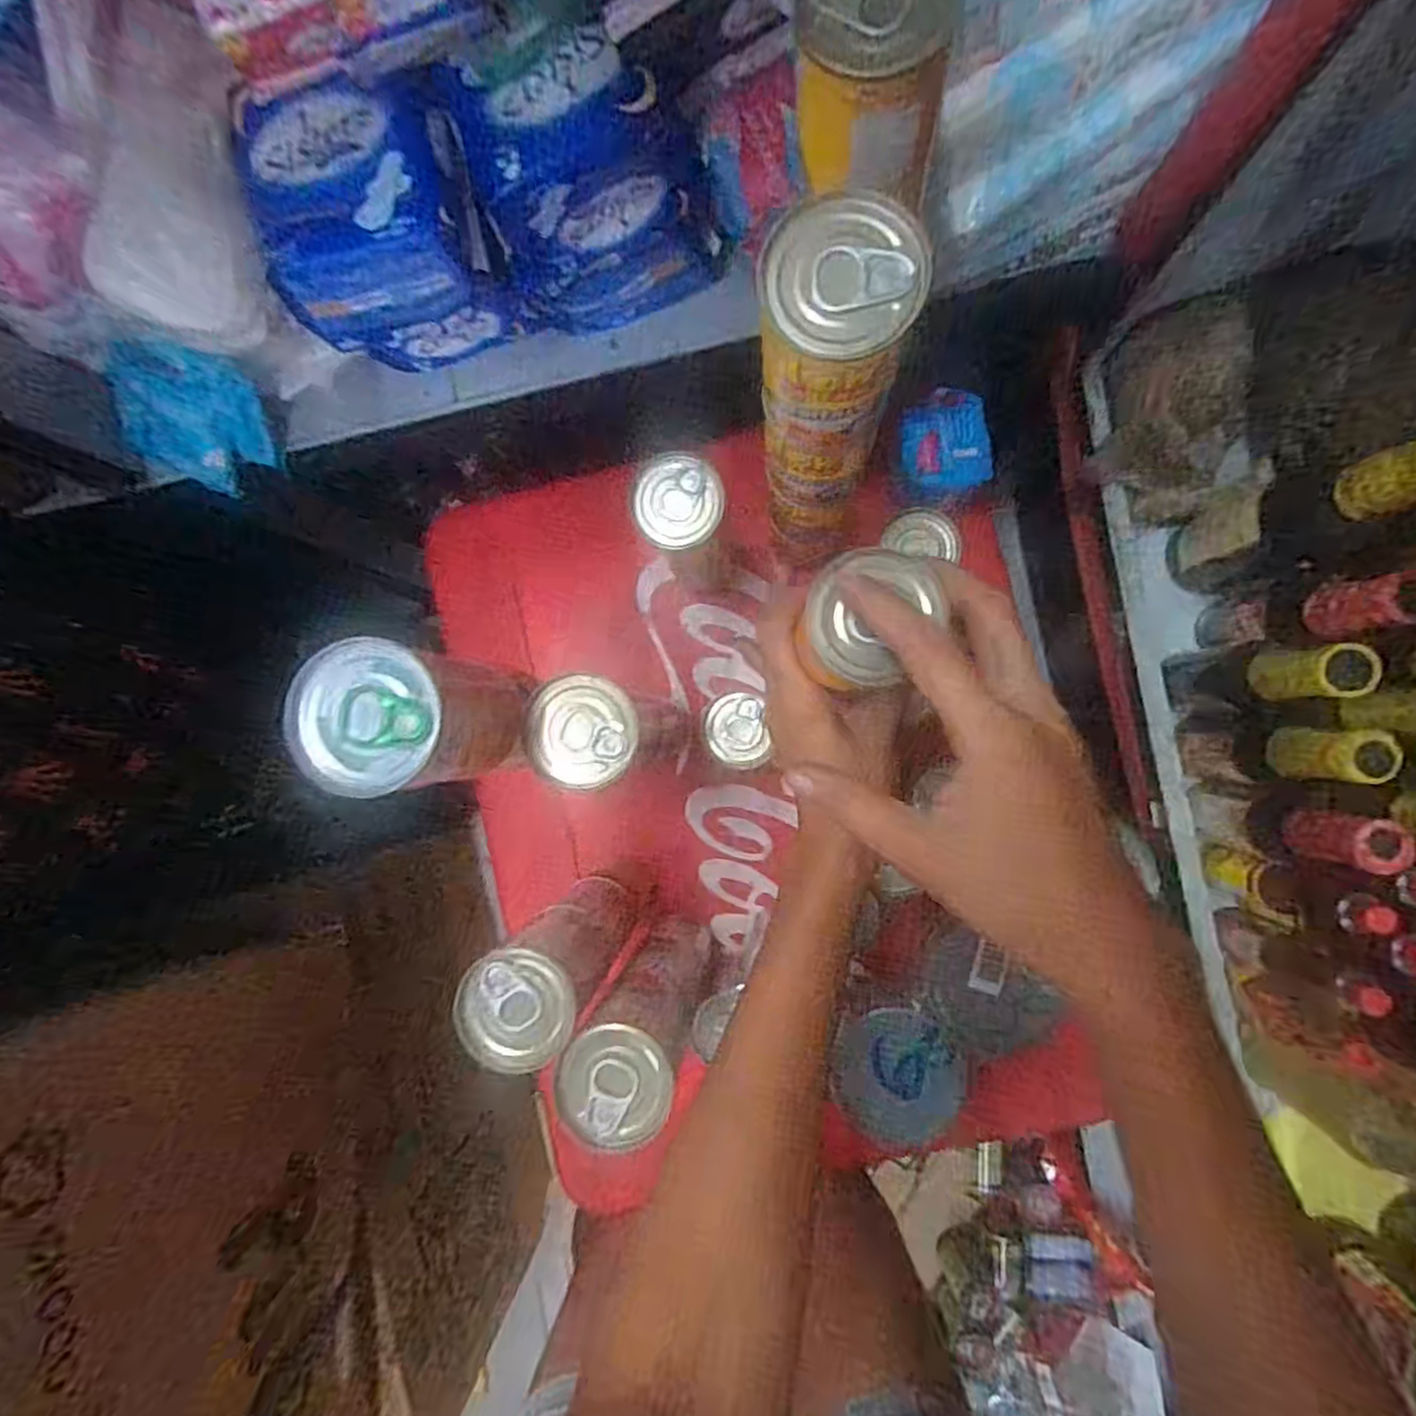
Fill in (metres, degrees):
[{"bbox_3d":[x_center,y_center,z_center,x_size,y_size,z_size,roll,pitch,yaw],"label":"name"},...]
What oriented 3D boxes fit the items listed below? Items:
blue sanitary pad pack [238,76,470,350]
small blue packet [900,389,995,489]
[{"bbox_3d":[-0.182,-0.261,0.382,0.103,0.080,0.089,-4,88,5],"label":"blue sanitary pad pack"},{"bbox_3d":[0.163,-0.185,0.487,0.058,0.009,0.068,-9,87,5],"label":"small blue packet"}]

